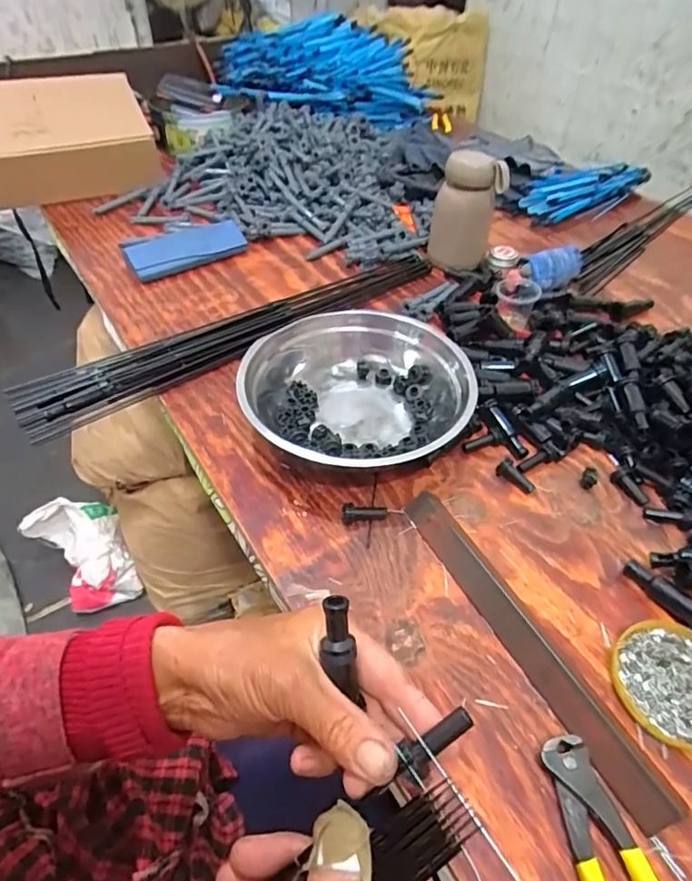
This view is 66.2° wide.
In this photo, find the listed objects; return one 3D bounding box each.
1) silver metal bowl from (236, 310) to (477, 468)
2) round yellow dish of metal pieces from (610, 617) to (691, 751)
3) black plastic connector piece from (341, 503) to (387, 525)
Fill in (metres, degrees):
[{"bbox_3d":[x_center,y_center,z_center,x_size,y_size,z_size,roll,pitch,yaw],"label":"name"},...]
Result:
[{"bbox_3d":[0.010,-0.043,0.522,0.209,0.062,0.210,1,47,-1],"label":"silver metal bowl"},{"bbox_3d":[0.233,0.169,0.372,0.085,0.006,0.081,1,47,-1],"label":"round yellow dish of metal pieces"},{"bbox_3d":[0.016,0.063,0.459,0.039,0.016,0.012,-2,47,-4],"label":"black plastic connector piece"}]

